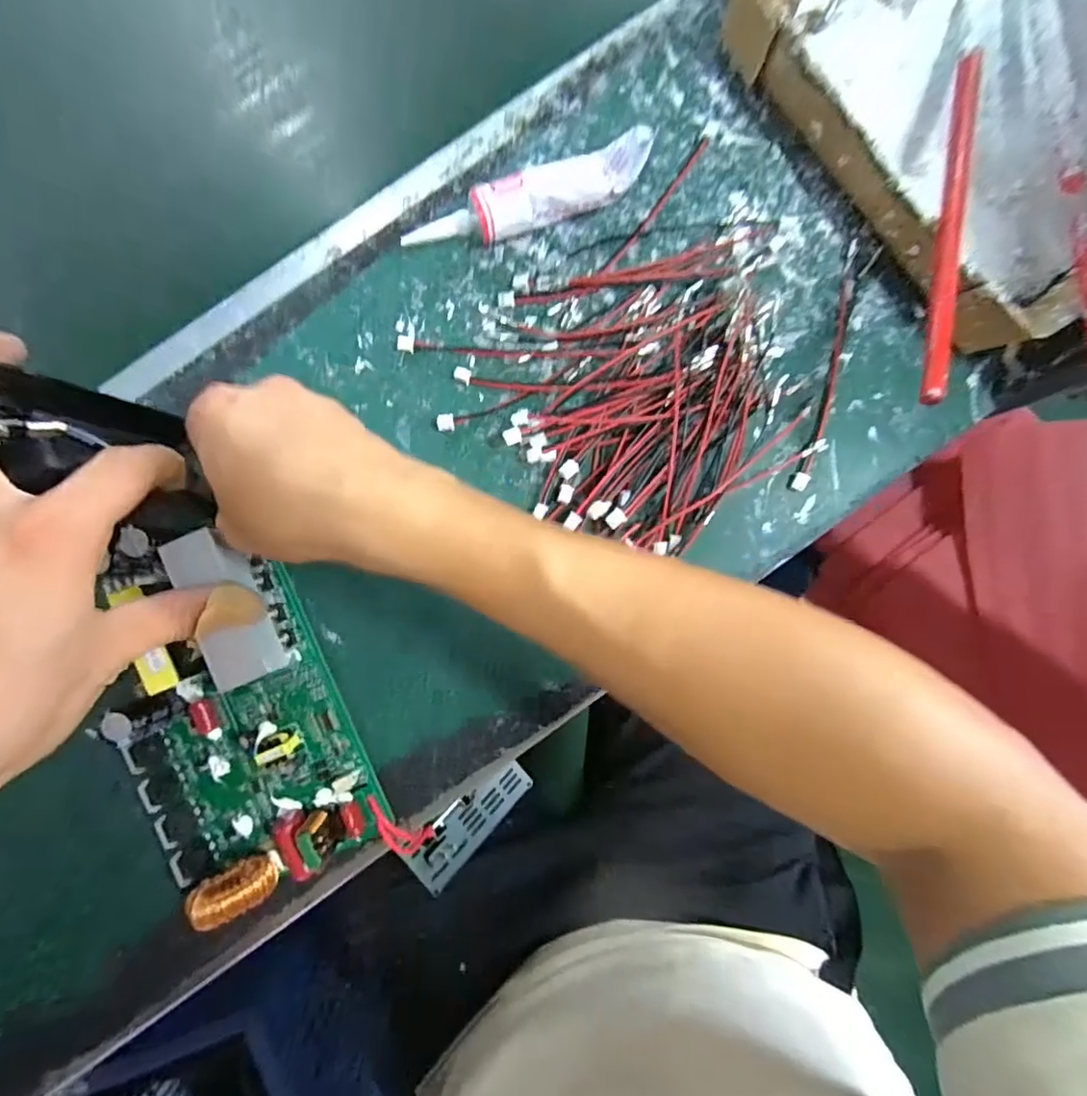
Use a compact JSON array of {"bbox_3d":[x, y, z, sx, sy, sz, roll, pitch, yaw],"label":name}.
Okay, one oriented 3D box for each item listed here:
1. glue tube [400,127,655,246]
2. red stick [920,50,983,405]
[{"bbox_3d":[-0.007,-0.176,0.296,0.125,0.034,0.029,-25,88,-2],"label":"glue tube"},{"bbox_3d":[0.195,-0.159,0.275,0.010,0.009,0.204,17,74,0],"label":"red stick"}]

